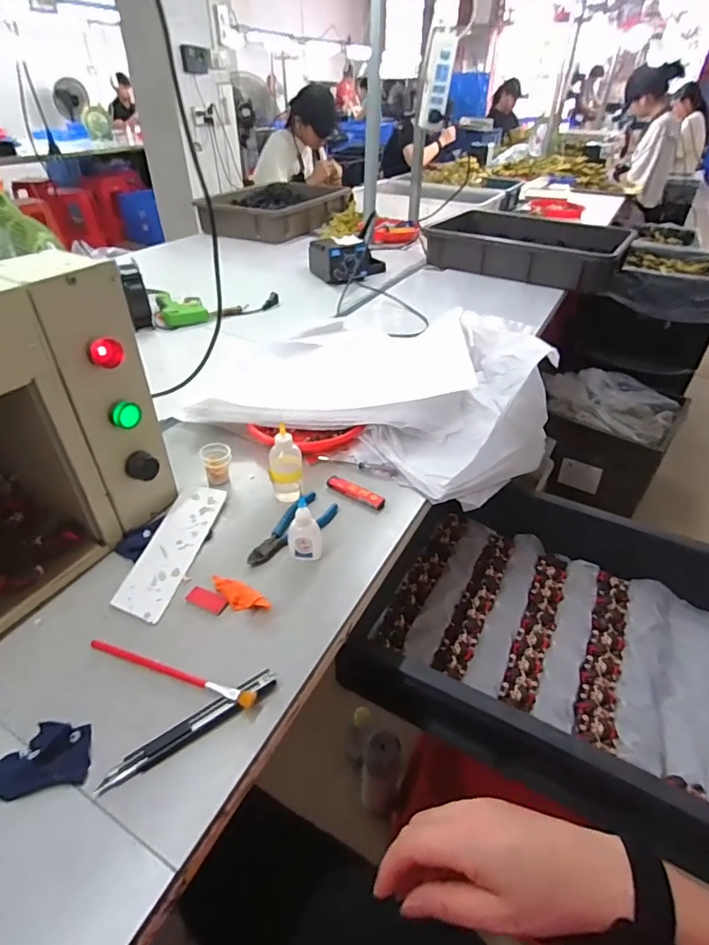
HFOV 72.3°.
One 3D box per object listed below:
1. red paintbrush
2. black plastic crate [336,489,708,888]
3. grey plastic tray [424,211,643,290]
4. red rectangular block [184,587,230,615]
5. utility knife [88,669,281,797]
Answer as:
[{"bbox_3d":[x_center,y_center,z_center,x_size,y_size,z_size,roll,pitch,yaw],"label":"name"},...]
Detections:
[{"bbox_3d":[-0.157,0.167,0.414,0.161,0.010,0.014,14,40,16],"label":"red paintbrush"},{"bbox_3d":[0.321,0.225,0.652,0.574,0.119,0.395,19,42,22],"label":"black plastic crate"},{"bbox_3d":[0.481,-0.650,1.392,0.524,0.086,0.403,18,42,20],"label":"grey plastic tray"},{"bbox_3d":[-0.144,0.124,0.474,0.041,0.004,0.019,16,41,18],"label":"red rectangular block"},{"bbox_3d":[-0.126,0.199,0.381,0.141,0.008,0.017,-24,45,-28],"label":"utility knife"}]

